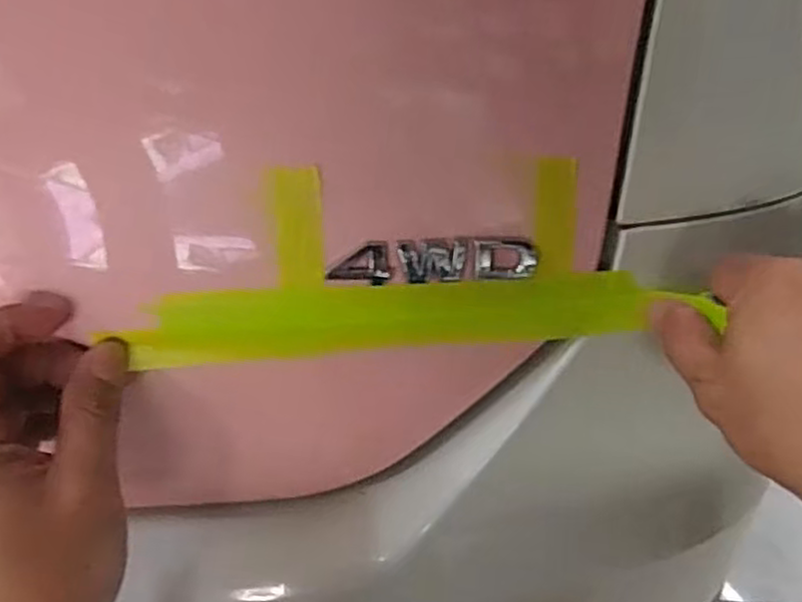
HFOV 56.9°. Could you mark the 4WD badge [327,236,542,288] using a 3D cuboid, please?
[{"bbox_3d":[0.015,-0.016,0.305,0.086,0.017,0.005,-2,6,-8],"label":"4WD badge"}]

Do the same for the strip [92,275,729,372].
[{"bbox_3d":[0.012,0.005,0.313,0.237,0.030,0.006,-4,22,-6],"label":"strip"}]

